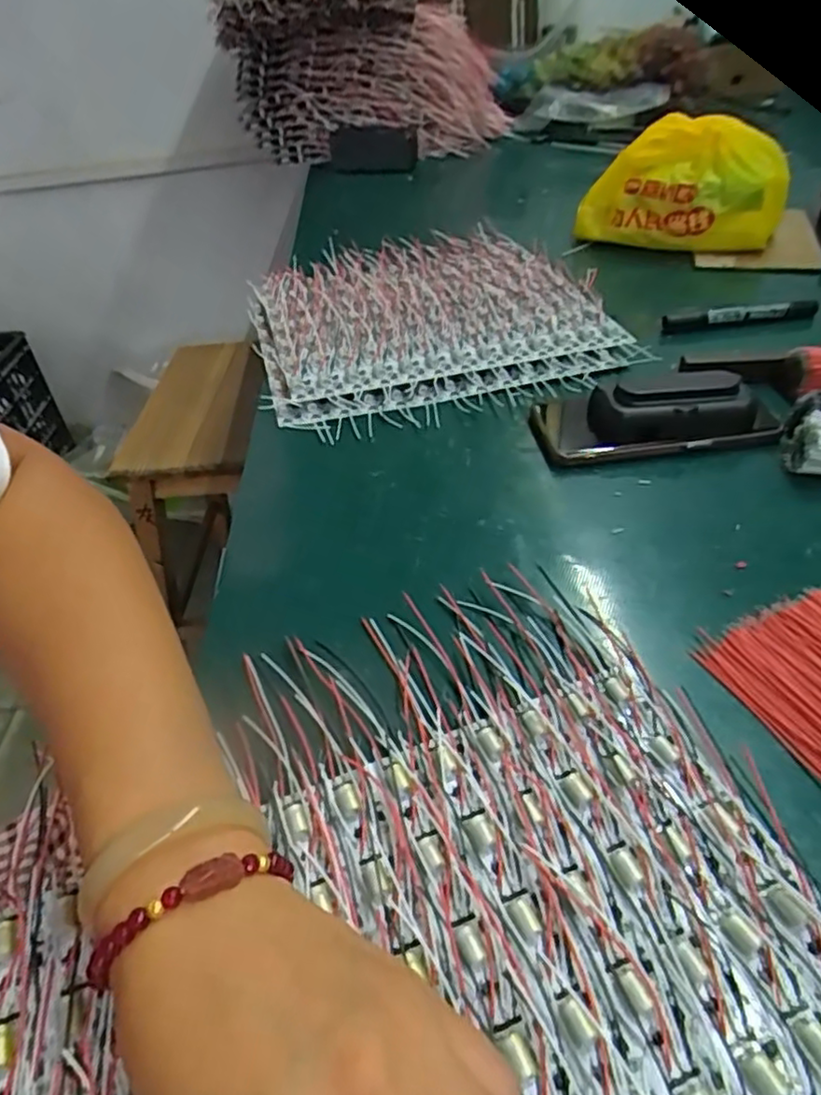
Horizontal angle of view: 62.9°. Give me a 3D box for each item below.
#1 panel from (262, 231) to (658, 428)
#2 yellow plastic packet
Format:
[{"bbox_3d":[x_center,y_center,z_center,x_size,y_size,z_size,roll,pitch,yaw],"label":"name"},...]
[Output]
[{"bbox_3d":[0.010,-0.218,0.624,0.292,0.030,0.297,-15,42,-7],"label":"panel"},{"bbox_3d":[0.282,-0.371,0.702,0.201,0.134,0.055,15,47,24],"label":"yellow plastic packet"}]

